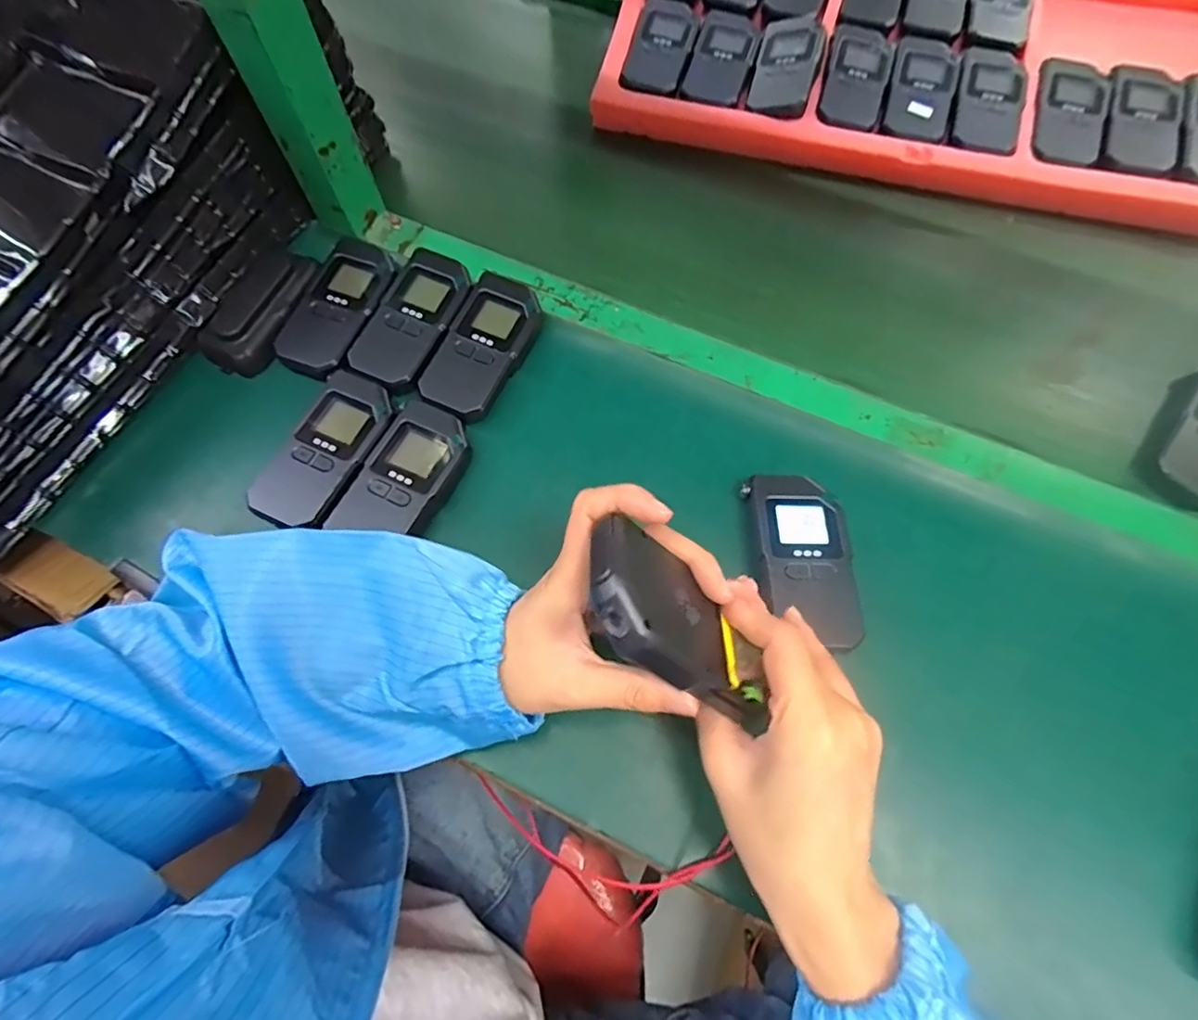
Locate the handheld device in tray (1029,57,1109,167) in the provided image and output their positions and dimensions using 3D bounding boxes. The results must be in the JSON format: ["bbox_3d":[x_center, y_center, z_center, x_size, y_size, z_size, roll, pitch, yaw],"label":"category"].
[{"bbox_3d":[0.411,-0.351,0.503,0.055,0.018,0.113,16,69,7],"label":"handheld device in tray"}]

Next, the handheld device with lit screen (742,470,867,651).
[{"bbox_3d":[0.129,0.032,0.368,0.058,0.031,0.113,-3,68,-1],"label":"handheld device with lit screen"}]

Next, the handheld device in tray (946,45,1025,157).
[{"bbox_3d":[0.346,-0.366,0.512,0.055,0.016,0.112,14,69,6],"label":"handheld device in tray"}]

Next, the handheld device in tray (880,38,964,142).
[{"bbox_3d":[0.292,-0.380,0.518,0.055,0.016,0.114,16,69,7],"label":"handheld device in tray"}]

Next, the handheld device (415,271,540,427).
[{"bbox_3d":[-0.084,-0.122,0.428,0.058,0.021,0.121,21,70,9],"label":"handheld device"}]

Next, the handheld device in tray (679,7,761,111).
[{"bbox_3d":[0.117,-0.424,0.538,0.056,0.016,0.116,18,70,8],"label":"handheld device in tray"}]

